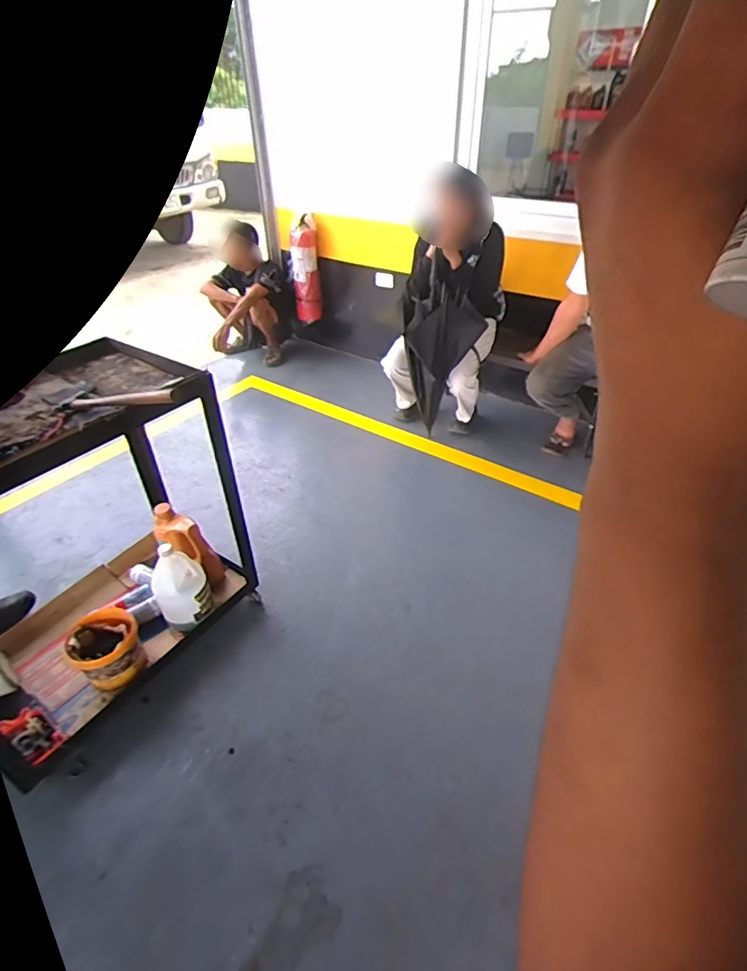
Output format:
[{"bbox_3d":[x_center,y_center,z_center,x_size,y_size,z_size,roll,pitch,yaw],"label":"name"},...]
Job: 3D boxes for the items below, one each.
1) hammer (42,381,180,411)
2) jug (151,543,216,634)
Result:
[{"bbox_3d":[-0.591,-0.201,1.134,0.425,0.028,0.121,6,38,31],"label":"hammer"},{"bbox_3d":[-0.557,0.297,1.465,0.144,0.264,0.136,0,40,0],"label":"jug"}]

